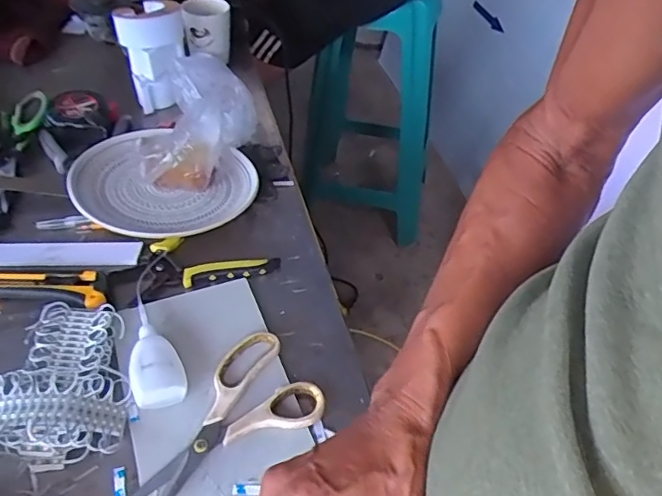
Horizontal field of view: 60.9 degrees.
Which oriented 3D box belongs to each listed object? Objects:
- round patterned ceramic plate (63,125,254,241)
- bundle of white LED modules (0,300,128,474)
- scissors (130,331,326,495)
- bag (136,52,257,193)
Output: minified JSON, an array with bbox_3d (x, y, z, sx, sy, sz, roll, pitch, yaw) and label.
[{"bbox_3d":[-0.198,-0.073,0.662,0.191,0.042,0.181,2,45,-2],"label":"round patterned ceramic plate"},{"bbox_3d":[-0.245,0.109,0.485,0.127,0.032,0.154,-9,46,-12],"label":"bundle of white LED modules"},{"bbox_3d":[-0.099,0.142,0.476,0.167,0.014,0.102,-26,52,-26],"label":"scissors"},{"bbox_3d":[-0.164,-0.154,0.693,0.143,0.083,0.170,-5,46,-11],"label":"bag"}]

